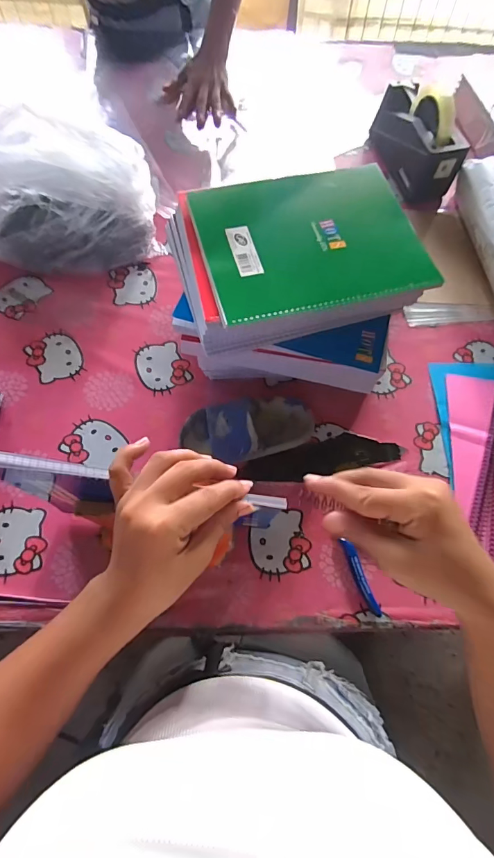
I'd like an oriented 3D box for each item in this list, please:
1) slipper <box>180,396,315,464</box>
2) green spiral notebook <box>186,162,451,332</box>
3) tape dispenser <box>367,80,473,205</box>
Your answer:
[{"bbox_3d":[0.003,-0.004,0.516,0.174,0.057,0.085,-20,69,-10],"label":"slipper"},{"bbox_3d":[0.074,-0.223,0.462,0.247,0.015,0.197,-13,69,-7],"label":"green spiral notebook"},{"bbox_3d":[0.303,-0.522,0.712,0.081,0.130,0.205,-13,68,-7],"label":"tape dispenser"}]

